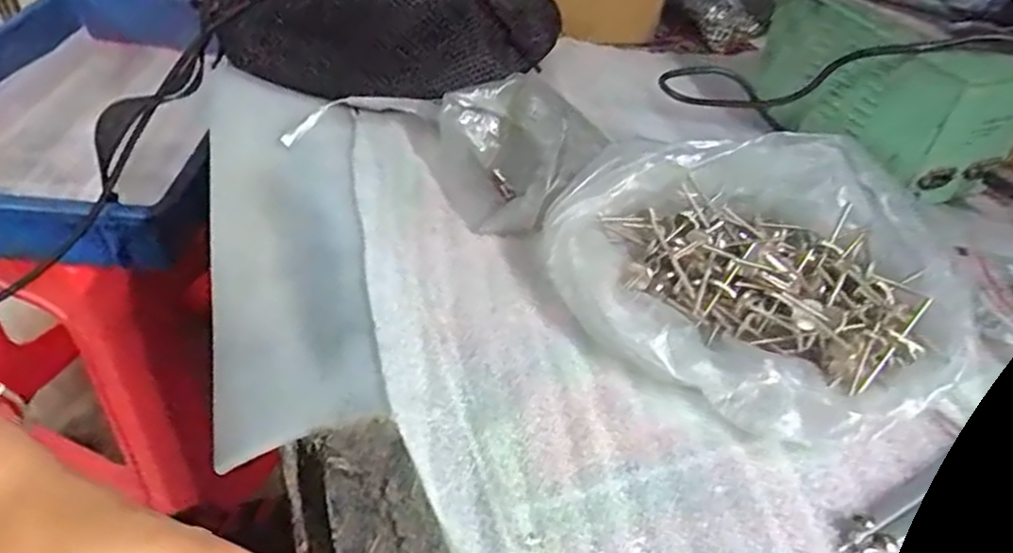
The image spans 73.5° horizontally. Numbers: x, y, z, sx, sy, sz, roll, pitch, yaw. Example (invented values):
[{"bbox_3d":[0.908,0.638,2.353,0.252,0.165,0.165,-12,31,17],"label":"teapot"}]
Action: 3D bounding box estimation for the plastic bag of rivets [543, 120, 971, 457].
[{"bbox_3d":[0.125,-0.012,0.339,0.194,0.042,0.168,27,52,26],"label":"plastic bag of rivets"}]

